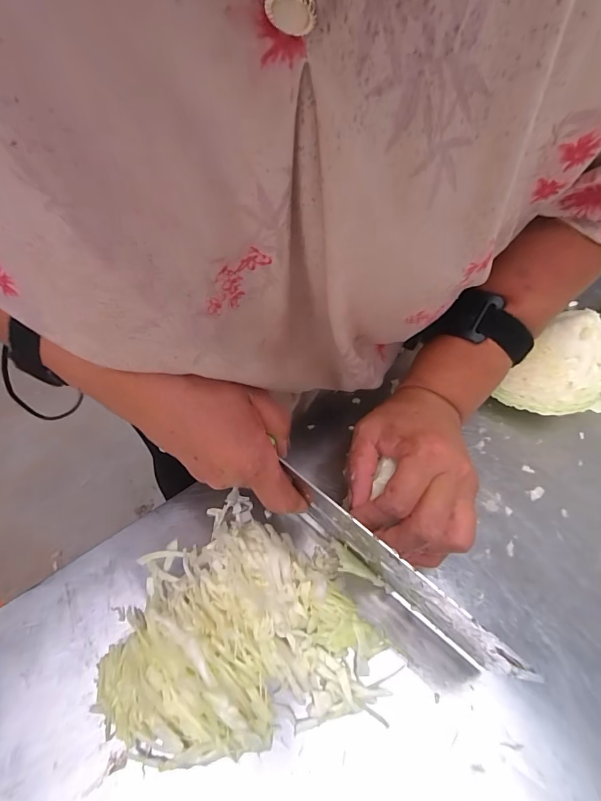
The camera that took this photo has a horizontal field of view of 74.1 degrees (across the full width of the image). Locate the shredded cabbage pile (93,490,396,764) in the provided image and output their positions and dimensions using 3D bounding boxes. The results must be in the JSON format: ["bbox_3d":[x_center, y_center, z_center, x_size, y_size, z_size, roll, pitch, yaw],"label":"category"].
[{"bbox_3d":[-0.041,0.135,0.265,0.167,0.033,0.147,-8,55,-7],"label":"shredded cabbage pile"}]

